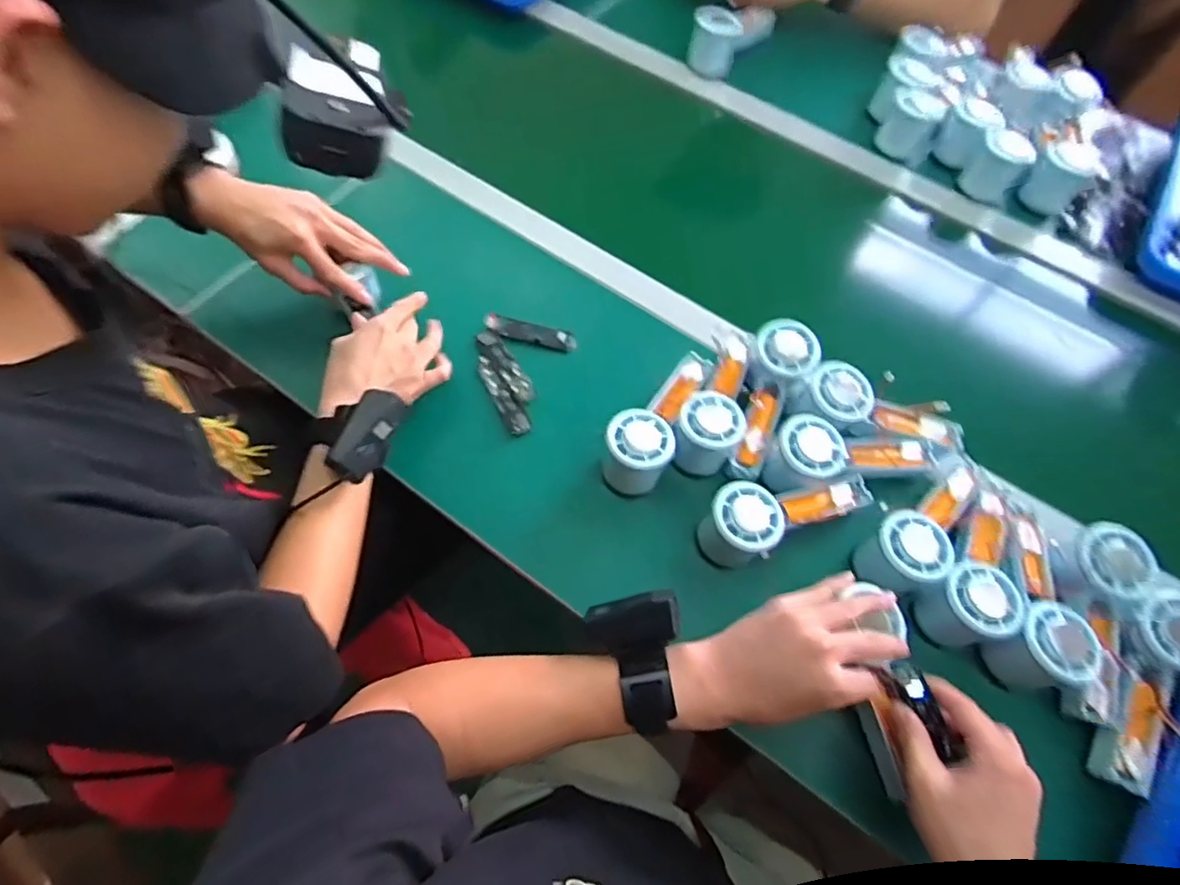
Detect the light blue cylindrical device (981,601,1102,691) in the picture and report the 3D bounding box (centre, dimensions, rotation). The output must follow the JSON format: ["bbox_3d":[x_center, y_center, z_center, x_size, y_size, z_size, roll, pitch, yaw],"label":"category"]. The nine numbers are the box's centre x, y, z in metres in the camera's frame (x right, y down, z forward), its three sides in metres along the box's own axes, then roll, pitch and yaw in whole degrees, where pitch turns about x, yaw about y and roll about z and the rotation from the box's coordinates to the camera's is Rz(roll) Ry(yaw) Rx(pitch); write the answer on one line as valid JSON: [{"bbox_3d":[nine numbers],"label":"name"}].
[{"bbox_3d":[0.352,0.159,0.470,0.066,0.057,0.056,-17,66,-10],"label":"light blue cylindrical device"}]

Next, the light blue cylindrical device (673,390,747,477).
[{"bbox_3d":[0.106,-0.007,0.545,0.055,0.063,0.059,1,64,-2],"label":"light blue cylindrical device"}]

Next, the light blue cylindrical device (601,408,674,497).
[{"bbox_3d":[0.042,0.010,0.535,0.056,0.057,0.056,1,64,-2],"label":"light blue cylindrical device"}]

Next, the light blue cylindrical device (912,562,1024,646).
[{"bbox_3d":[0.300,0.130,0.481,0.067,0.056,0.055,-21,67,-12],"label":"light blue cylindrical device"}]

